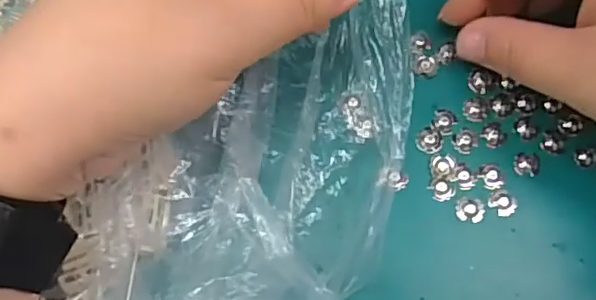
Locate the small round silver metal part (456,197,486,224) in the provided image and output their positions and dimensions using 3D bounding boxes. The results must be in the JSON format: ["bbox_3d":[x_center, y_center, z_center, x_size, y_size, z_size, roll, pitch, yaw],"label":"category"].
[{"bbox_3d":[0.067,0.023,0.231,0.011,0.004,0.009,10,73,2],"label":"small round silver metal part"}]

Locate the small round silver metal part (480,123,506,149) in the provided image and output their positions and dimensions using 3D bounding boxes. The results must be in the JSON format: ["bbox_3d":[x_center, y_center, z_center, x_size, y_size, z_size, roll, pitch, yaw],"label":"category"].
[{"bbox_3d":[0.079,-0.006,0.241,0.009,0.004,0.009,0,73,-1],"label":"small round silver metal part"}]

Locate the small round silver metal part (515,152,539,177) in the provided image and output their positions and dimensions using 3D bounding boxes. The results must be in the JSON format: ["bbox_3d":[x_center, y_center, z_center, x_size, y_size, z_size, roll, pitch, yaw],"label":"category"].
[{"bbox_3d":[0.091,0.005,0.238,0.010,0.004,0.009,12,73,2],"label":"small round silver metal part"}]

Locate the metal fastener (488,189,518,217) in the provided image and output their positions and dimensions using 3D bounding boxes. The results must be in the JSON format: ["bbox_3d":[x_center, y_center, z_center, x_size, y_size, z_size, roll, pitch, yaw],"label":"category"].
[{"bbox_3d":[0.080,0.020,0.233,0.009,0.004,0.010,-42,79,-12],"label":"metal fastener"}]

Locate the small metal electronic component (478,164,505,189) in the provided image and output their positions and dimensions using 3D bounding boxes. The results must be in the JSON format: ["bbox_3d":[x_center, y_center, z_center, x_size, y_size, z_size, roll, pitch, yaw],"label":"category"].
[{"bbox_3d":[0.076,0.010,0.236,0.010,0.004,0.010,0,73,-1],"label":"small metal electronic component"}]

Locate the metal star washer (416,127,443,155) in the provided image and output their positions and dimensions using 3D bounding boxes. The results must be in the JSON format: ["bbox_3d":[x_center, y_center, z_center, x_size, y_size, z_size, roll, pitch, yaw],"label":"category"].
[{"bbox_3d":[0.052,-0.004,0.239,0.010,0.004,0.011,40,76,10],"label":"metal star washer"}]

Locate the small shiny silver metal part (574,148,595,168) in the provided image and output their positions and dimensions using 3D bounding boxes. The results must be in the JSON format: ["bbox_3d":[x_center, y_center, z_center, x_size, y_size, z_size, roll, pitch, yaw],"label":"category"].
[{"bbox_3d":[0.115,0.002,0.239,0.009,0.004,0.008,-25,76,-9],"label":"small shiny silver metal part"}]

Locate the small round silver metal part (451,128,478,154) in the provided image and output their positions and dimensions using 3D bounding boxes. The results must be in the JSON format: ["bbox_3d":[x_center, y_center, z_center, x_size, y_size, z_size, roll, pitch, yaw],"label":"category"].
[{"bbox_3d":[0.067,-0.004,0.240,0.010,0.004,0.009,-41,78,-12],"label":"small round silver metal part"}]

